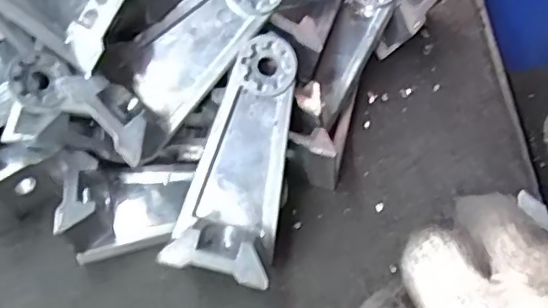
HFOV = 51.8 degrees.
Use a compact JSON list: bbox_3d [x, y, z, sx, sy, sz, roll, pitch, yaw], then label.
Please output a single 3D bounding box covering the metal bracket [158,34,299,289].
[{"bbox_3d":[-0.013,0.000,0.230,0.040,0.029,0.094,12,84,11],"label":"metal bracket"}]

